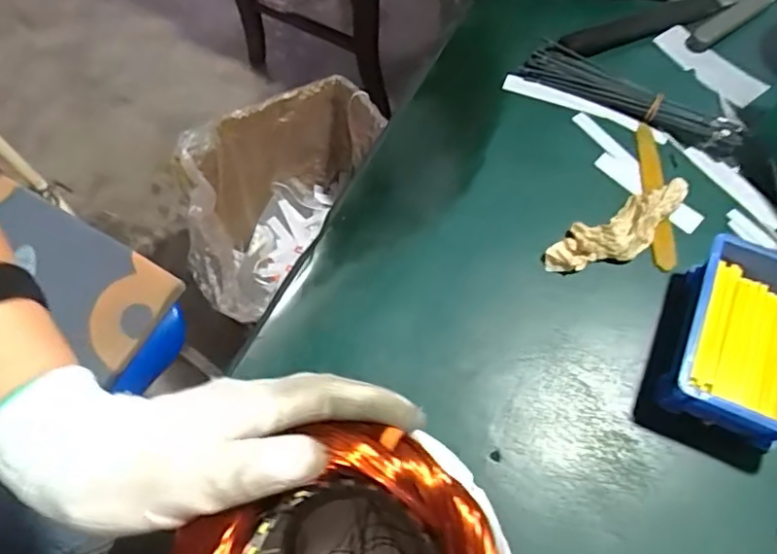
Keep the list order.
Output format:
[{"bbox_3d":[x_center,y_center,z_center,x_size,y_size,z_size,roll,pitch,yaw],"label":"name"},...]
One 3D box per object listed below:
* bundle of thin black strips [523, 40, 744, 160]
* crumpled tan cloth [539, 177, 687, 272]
[{"bbox_3d":[0.241,-0.179,0.576,0.216,0.015,0.045,29,68,15],"label":"bundle of thin black strips"},{"bbox_3d":[0.204,-0.041,0.508,0.139,0.023,0.045,-23,65,-10],"label":"crumpled tan cloth"}]

